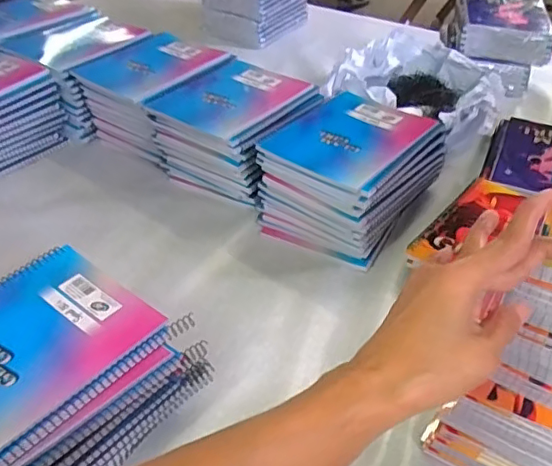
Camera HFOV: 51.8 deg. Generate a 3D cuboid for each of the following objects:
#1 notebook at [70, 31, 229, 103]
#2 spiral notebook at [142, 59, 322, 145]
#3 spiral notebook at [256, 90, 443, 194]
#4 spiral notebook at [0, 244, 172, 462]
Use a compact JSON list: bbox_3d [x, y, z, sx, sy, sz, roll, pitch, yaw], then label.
[{"bbox_3d":[-0.185,-0.260,0.874,0.160,0.019,0.191,27,45,28],"label":"notebook"},{"bbox_3d":[-0.060,-0.189,0.790,0.157,0.016,0.187,28,46,29],"label":"spiral notebook"},{"bbox_3d":[0.096,-0.124,0.712,0.160,0.018,0.203,24,44,26],"label":"spiral notebook"},{"bbox_3d":[-0.213,0.095,0.465,0.152,0.018,0.204,26,46,29],"label":"spiral notebook"}]

